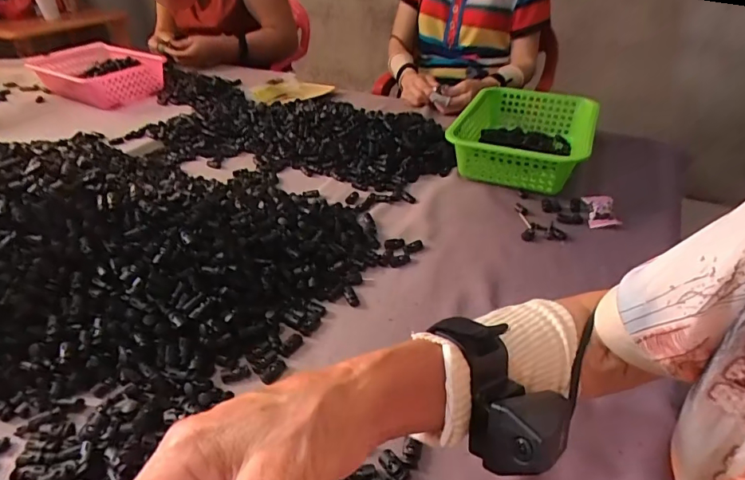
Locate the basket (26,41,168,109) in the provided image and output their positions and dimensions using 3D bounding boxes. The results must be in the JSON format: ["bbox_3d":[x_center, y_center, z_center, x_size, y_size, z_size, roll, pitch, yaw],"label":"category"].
[{"bbox_3d":[-0.685,-0.416,1.121,0.339,0.070,0.225,24,44,30],"label":"basket"}]

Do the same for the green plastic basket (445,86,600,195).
[{"bbox_3d":[0.276,-0.190,0.826,0.208,0.082,0.317,17,40,23],"label":"green plastic basket"}]

